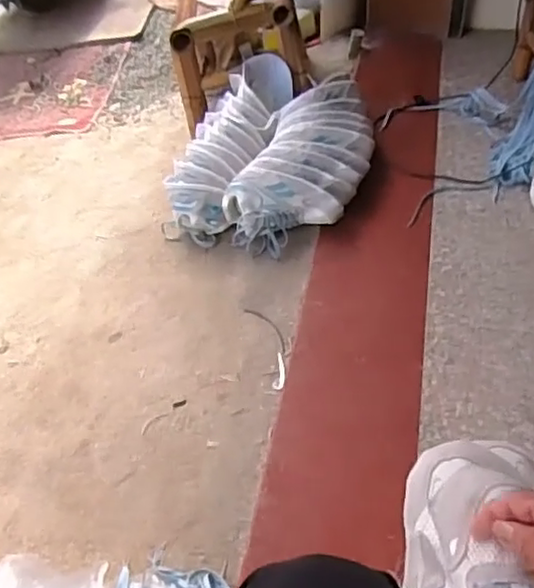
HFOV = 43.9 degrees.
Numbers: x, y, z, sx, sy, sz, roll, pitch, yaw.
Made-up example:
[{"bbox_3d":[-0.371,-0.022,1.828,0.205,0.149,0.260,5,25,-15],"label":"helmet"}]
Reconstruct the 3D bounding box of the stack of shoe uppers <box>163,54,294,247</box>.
[{"bbox_3d":[-0.078,-0.326,1.497,0.177,0.195,0.456,11,50,15],"label":"stack of shoe uppers"}]

